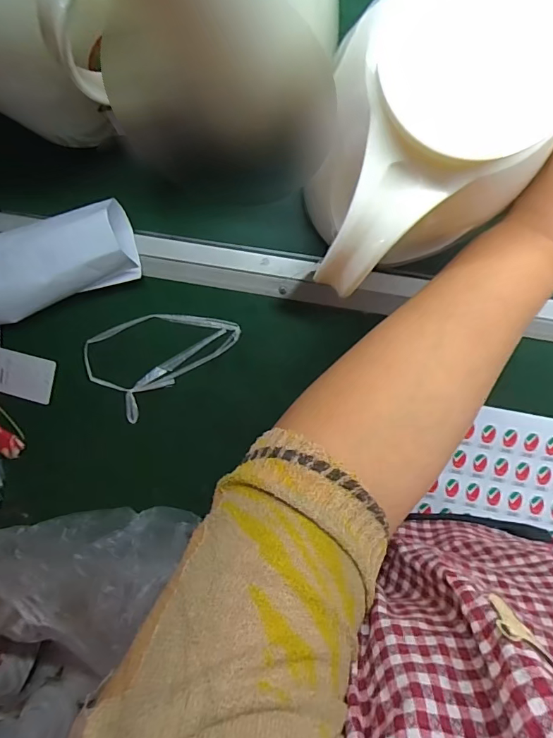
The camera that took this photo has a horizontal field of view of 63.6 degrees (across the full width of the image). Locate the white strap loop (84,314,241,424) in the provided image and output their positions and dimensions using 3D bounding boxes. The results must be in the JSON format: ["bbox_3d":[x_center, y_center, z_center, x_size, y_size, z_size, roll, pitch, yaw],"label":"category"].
[{"bbox_3d":[-0.125,-0.024,0.469,0.159,0.016,0.095,-37,96,8],"label":"white strap loop"}]

